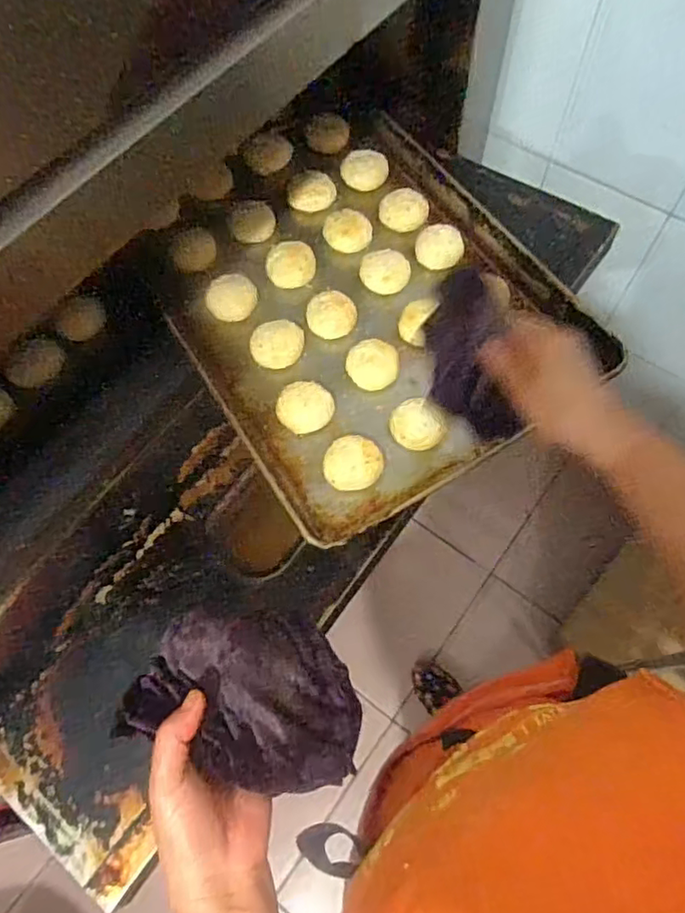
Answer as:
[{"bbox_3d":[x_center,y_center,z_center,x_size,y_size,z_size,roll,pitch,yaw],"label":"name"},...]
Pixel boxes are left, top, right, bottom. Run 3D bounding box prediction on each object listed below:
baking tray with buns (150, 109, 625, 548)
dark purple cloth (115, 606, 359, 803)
[{"bbox_3d":[0.008,-0.208,0.733,0.414,0.062,0.543,-30,69,-11],"label":"baking tray with buns"},{"bbox_3d":[-0.069,0.164,0.411,0.158,0.034,0.111,7,67,4],"label":"dark purple cloth"}]

